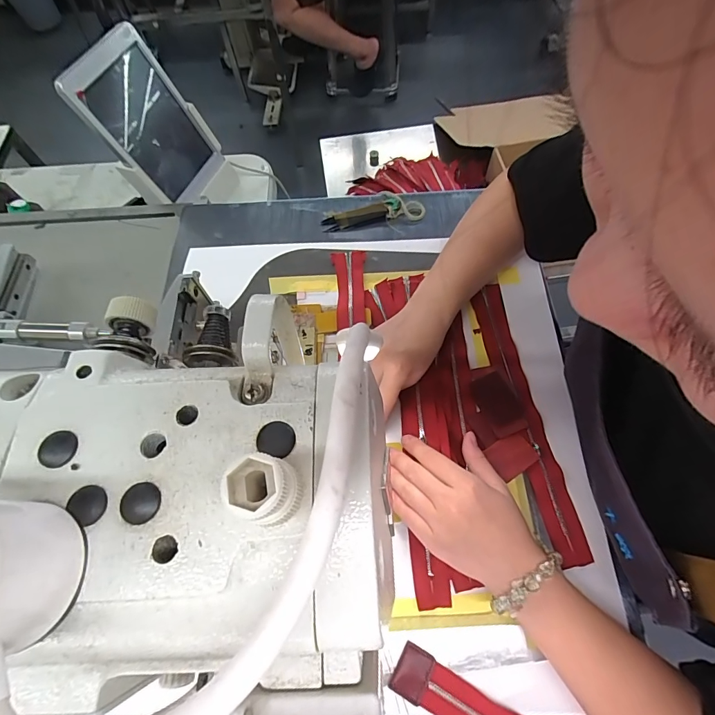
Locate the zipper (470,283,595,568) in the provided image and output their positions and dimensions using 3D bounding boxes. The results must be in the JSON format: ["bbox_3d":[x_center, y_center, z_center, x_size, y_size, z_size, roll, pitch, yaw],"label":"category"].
[{"bbox_3d":[0.169,0.050,0.392,0.035,0.010,0.284,-10,66,-1],"label":"zipper"}]

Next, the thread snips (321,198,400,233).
[{"bbox_3d":[0.005,-0.186,0.504,0.100,0.010,0.031,-10,66,-1],"label":"thread snips"}]

